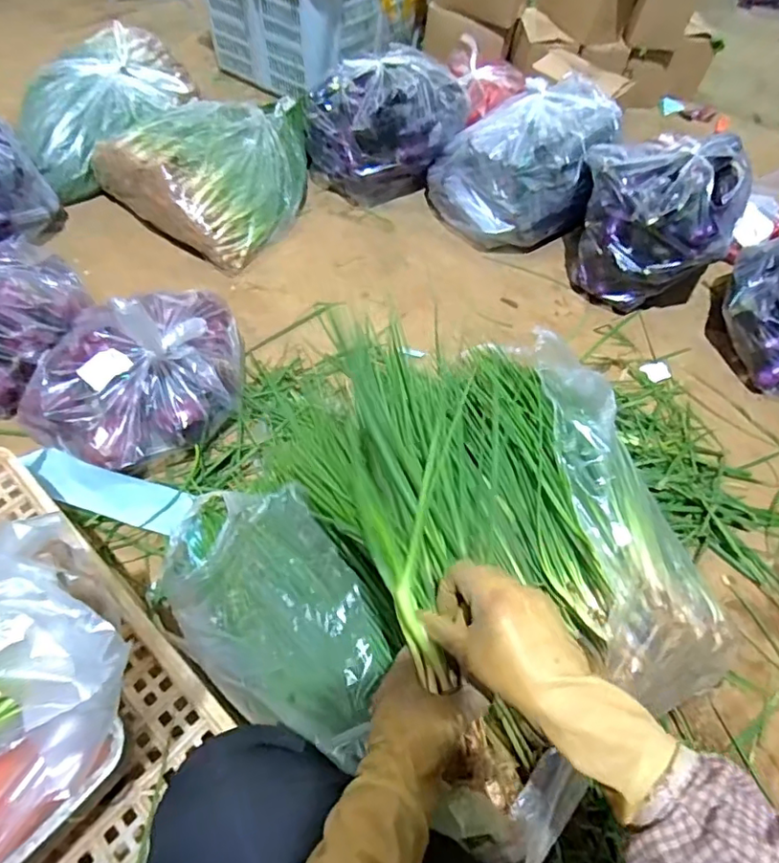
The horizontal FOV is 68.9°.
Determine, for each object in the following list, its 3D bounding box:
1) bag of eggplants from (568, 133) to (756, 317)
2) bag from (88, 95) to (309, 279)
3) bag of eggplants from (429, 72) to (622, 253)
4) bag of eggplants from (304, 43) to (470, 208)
[{"bbox_3d":[0.561,-0.459,1.246,0.329,0.280,0.281,26,57,12],"label":"bag of eggplants"},{"bbox_3d":[-0.373,-0.634,1.333,0.391,0.182,0.470,32,58,16],"label":"bag"},{"bbox_3d":[0.328,-0.675,1.393,0.379,0.233,0.443,26,57,12],"label":"bag of eggplants"},{"bbox_3d":[-0.006,-0.779,1.426,0.343,0.233,0.364,22,56,9],"label":"bag of eggplants"}]

